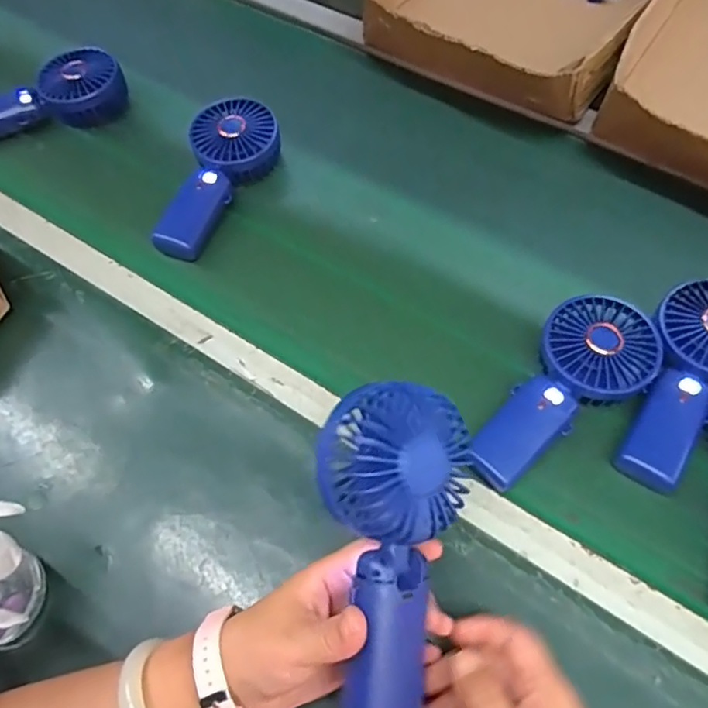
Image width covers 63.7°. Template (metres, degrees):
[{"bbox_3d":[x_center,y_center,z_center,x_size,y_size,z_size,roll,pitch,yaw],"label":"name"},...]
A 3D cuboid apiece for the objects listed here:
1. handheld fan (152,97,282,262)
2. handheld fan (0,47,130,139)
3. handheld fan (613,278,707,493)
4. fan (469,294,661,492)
[{"bbox_3d":[-0.132,-0.174,0.566,0.088,0.049,0.176,11,62,8],"label":"handheld fan"},{"bbox_3d":[-0.338,-0.274,0.623,0.181,0.054,0.068,-16,62,-6],"label":"handheld fan"},{"bbox_3d":[0.259,0.017,0.456,0.079,0.048,0.186,39,70,21],"label":"handheld fan"},{"bbox_3d":[0.158,0.024,0.453,0.180,0.039,0.083,-31,64,-14],"label":"fan"}]

